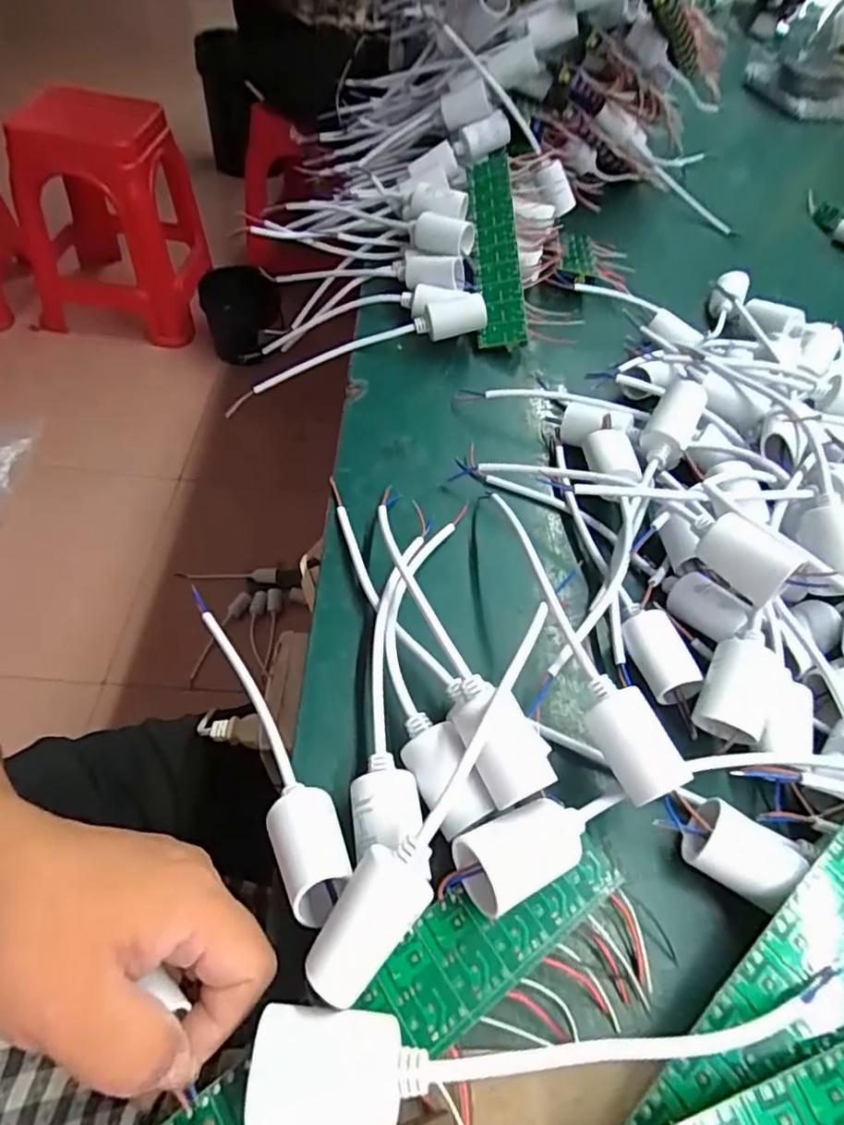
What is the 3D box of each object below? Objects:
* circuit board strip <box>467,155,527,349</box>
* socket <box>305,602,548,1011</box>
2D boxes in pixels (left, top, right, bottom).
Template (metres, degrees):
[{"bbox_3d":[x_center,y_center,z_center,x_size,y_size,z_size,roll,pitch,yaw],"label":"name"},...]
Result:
[{"bbox_3d":[0.060,-0.264,0.510,0.038,0.011,0.197,-9,69,20],"label":"circuit board strip"},{"bbox_3d":[0.012,0.087,0.243,0.025,0.035,0.164,28,55,14],"label":"socket"}]

